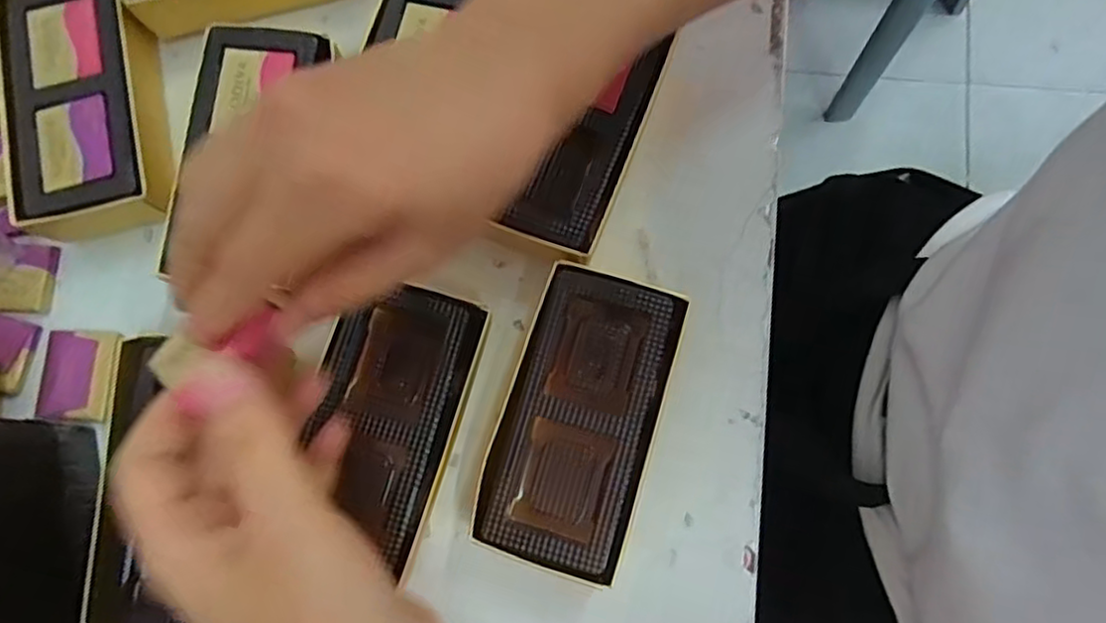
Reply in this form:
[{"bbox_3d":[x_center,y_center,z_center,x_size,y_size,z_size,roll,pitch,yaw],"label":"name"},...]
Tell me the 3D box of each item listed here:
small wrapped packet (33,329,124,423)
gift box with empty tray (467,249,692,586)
[{"bbox_3d":[-0.212,0.028,0.300,0.033,0.004,0.039,4,80,4],"label":"small wrapped packet"},{"bbox_3d":[0.011,0.043,0.273,0.059,0.033,0.113,16,81,6],"label":"gift box with empty tray"}]

